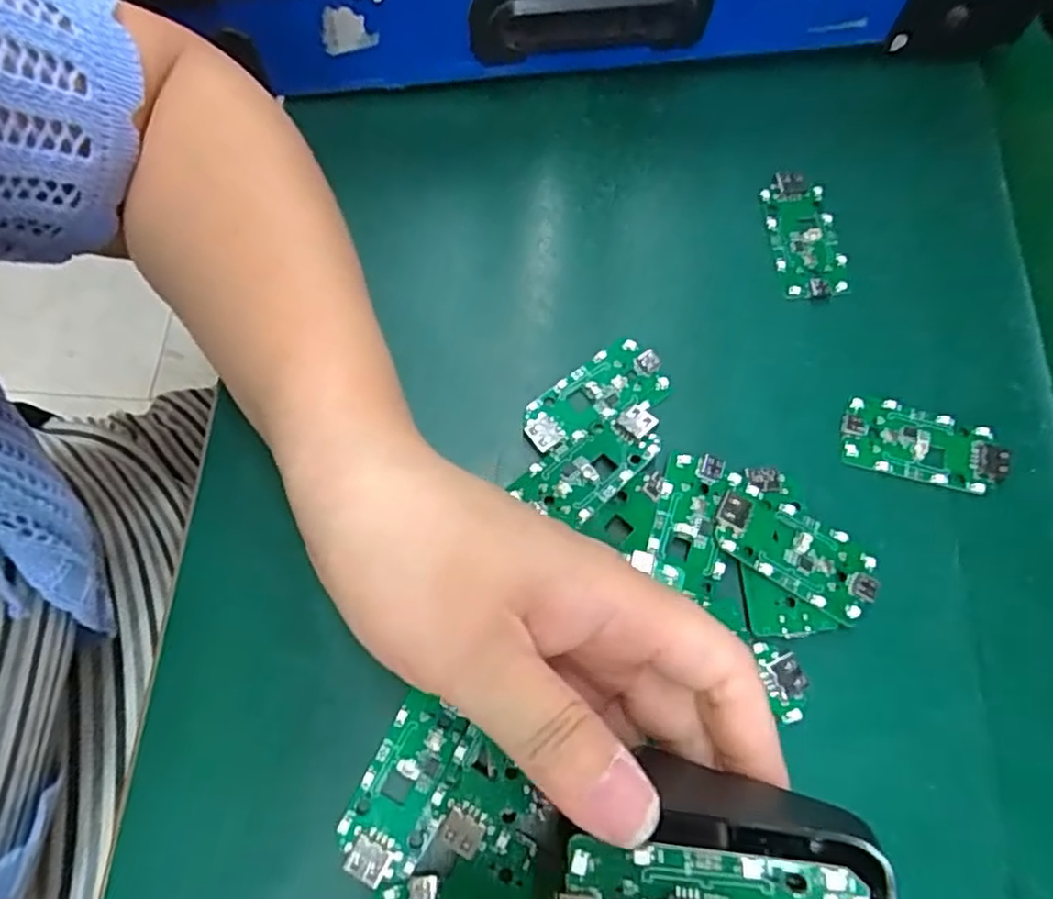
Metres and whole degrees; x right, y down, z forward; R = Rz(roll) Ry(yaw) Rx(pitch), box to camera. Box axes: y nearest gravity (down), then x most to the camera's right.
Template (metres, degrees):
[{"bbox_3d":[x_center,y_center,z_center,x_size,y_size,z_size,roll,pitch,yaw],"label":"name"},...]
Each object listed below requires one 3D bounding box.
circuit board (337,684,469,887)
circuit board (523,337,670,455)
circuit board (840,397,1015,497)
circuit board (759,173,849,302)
[{"bbox_3d":[-0.041,0.113,0.225,0.028,0.004,0.056,26,72,8],"label":"circuit board"},{"bbox_3d":[0.029,-0.021,0.277,0.063,0.006,0.031,-36,75,-13],"label":"circuit board"},{"bbox_3d":[0.162,-0.002,0.275,0.064,0.004,0.031,15,71,4],"label":"circuit board"},{"bbox_3d":[0.126,-0.097,0.308,0.031,0.005,0.062,-1,70,-2],"label":"circuit board"}]

